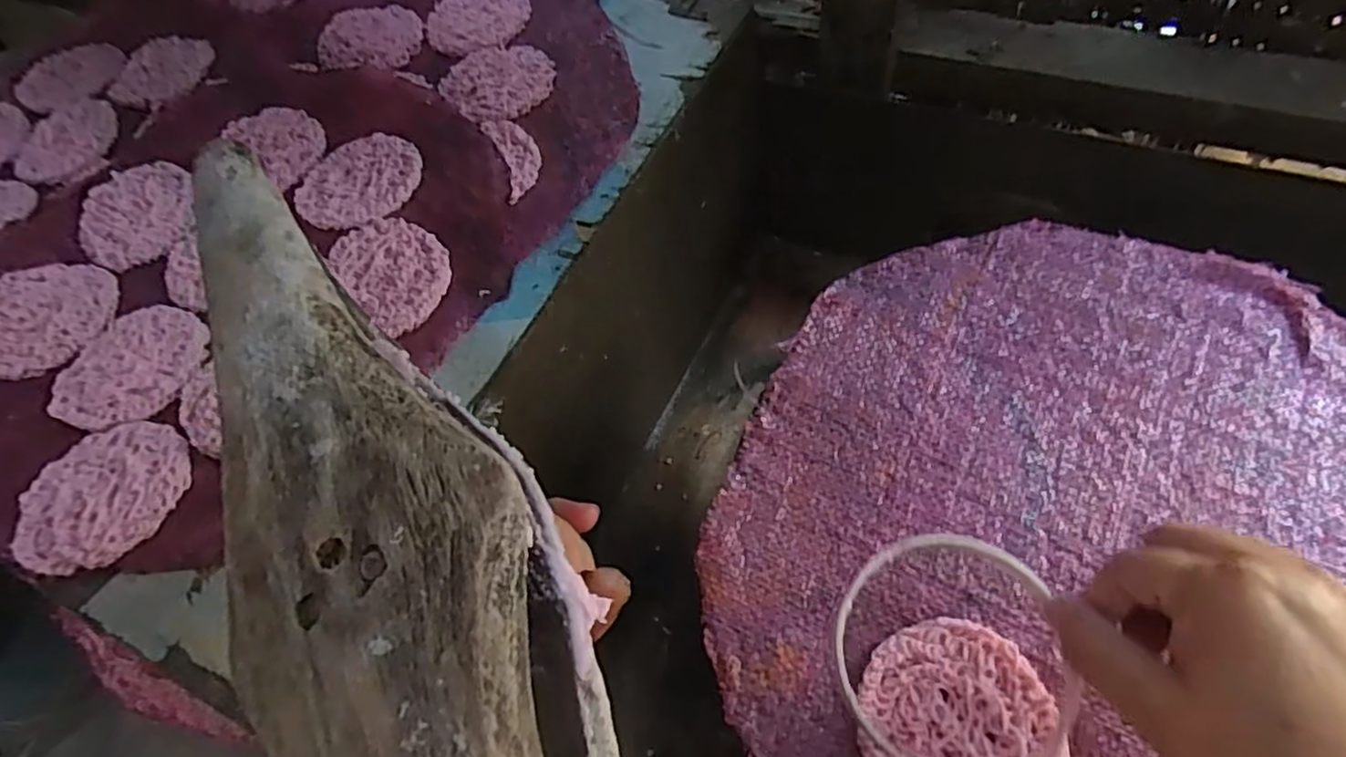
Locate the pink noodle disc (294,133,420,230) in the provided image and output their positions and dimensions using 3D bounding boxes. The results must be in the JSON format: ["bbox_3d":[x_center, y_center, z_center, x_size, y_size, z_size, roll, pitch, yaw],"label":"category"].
[{"bbox_3d":[-0.196,-0.125,0.438,0.076,0.004,0.079,-4,58,6],"label":"pink noodle disc"}]

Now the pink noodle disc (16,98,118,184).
[{"bbox_3d":[-0.438,-0.172,0.510,0.070,0.008,0.082,-19,58,-4],"label":"pink noodle disc"}]

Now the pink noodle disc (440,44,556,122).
[{"bbox_3d":[-0.122,-0.207,0.487,0.075,0.005,0.079,-37,60,-14],"label":"pink noodle disc"}]

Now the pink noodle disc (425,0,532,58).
[{"bbox_3d":[-0.146,-0.270,0.525,0.077,0.005,0.079,-4,58,6],"label":"pink noodle disc"}]

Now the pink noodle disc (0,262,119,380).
[{"bbox_3d":[-0.372,-0.040,0.418,0.070,0.016,0.077,-16,57,-2],"label":"pink noodle disc"}]

